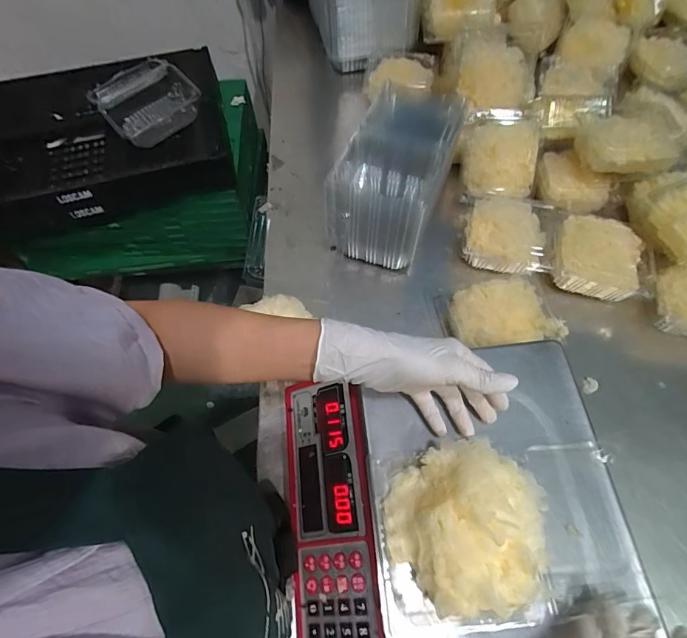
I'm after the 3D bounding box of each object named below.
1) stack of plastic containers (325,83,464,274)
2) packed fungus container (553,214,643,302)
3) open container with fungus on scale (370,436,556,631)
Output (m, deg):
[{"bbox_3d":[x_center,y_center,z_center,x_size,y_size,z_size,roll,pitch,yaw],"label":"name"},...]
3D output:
[{"bbox_3d":[0.072,-0.206,0.607,0.130,0.120,0.244,19,65,11],"label":"stack of plastic containers"},{"bbox_3d":[0.349,-0.084,0.578,0.105,0.056,0.100,14,64,8],"label":"packed fungus container"},{"bbox_3d":[0.096,0.170,0.330,0.121,0.088,0.135,-6,63,-2],"label":"open container with fungus on scale"}]

